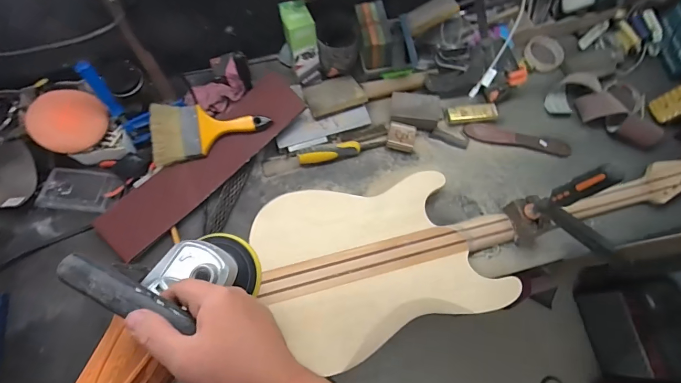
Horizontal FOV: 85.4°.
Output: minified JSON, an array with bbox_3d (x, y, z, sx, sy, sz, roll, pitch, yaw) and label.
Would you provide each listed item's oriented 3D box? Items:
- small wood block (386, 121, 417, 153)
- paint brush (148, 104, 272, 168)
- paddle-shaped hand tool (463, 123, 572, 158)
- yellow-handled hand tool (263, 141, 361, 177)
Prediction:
[{"bbox_3d":[0.128,-0.116,0.769,0.056,0.016,0.055,12,70,2],"label":"small wood block"},{"bbox_3d":[-0.247,-0.116,0.701,0.214,0.013,0.107,-7,87,-4],"label":"paint brush"},{"bbox_3d":[0.379,-0.110,0.794,0.223,0.011,0.046,15,65,3],"label":"paddle-shaped hand tool"},{"bbox_3d":[-0.057,-0.072,0.737,0.199,0.024,0.038,-13,72,-7],"label":"yellow-handled hand tool"}]

